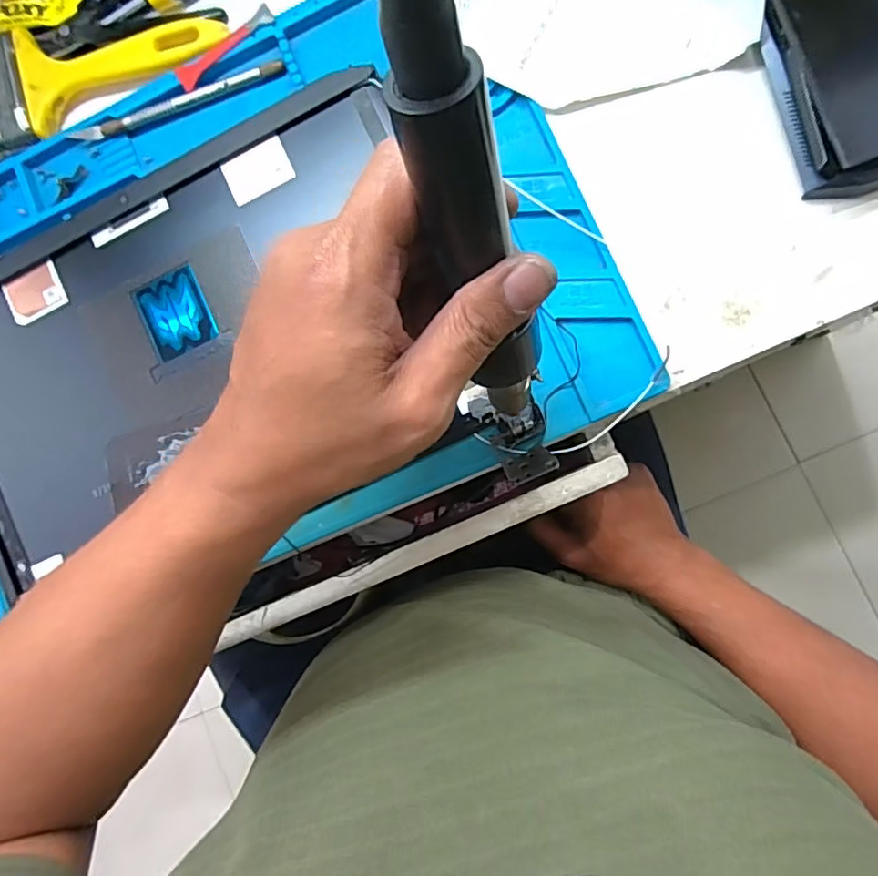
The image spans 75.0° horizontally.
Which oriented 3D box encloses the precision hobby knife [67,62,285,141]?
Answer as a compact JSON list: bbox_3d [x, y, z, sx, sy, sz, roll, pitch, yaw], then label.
[{"bbox_3d":[-0.175,-0.223,0.378,0.150,0.004,0.011,-15,84,7],"label":"precision hobby knife"}]

